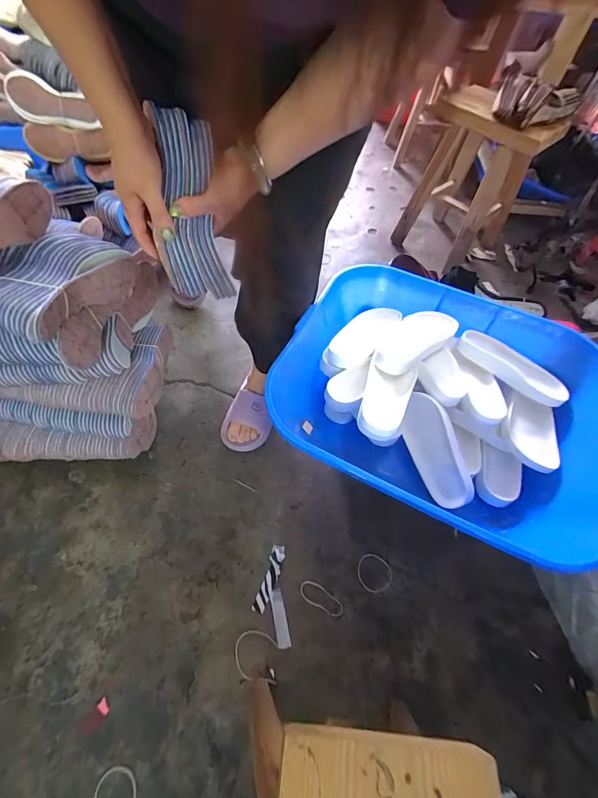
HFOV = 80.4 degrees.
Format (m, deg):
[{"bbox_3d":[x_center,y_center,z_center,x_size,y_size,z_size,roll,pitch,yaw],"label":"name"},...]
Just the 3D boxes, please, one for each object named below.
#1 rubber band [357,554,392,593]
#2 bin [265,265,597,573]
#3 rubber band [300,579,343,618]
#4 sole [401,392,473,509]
[{"bbox_3d":[0.169,0.388,0.790,0.076,0.007,0.076,2,60,-3],"label":"rubber band"},{"bbox_3d":[0.273,-0.016,0.730,0.592,0.166,0.530,20,59,9],"label":"bin"},{"bbox_3d":[0.049,0.429,0.762,0.102,0.004,0.043,28,60,16],"label":"rubber band"},{"bbox_3d":[0.262,0.096,0.688,0.089,0.027,0.221,-25,66,30],"label":"sole"}]

